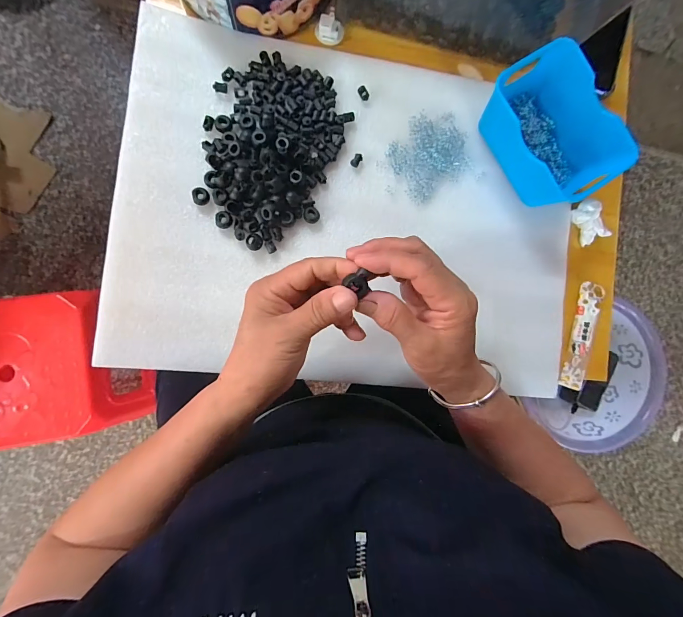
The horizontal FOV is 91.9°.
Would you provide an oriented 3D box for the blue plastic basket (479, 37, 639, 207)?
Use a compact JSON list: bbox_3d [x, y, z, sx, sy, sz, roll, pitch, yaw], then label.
[{"bbox_3d":[0.226,-0.192,0.367,0.105,0.073,0.153,-30,95,-9],"label":"blue plastic basket"}]

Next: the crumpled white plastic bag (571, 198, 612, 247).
[{"bbox_3d":[0.306,-0.107,0.408,0.030,0.020,0.050,-25,91,-8],"label":"crumpled white plastic bag"}]

